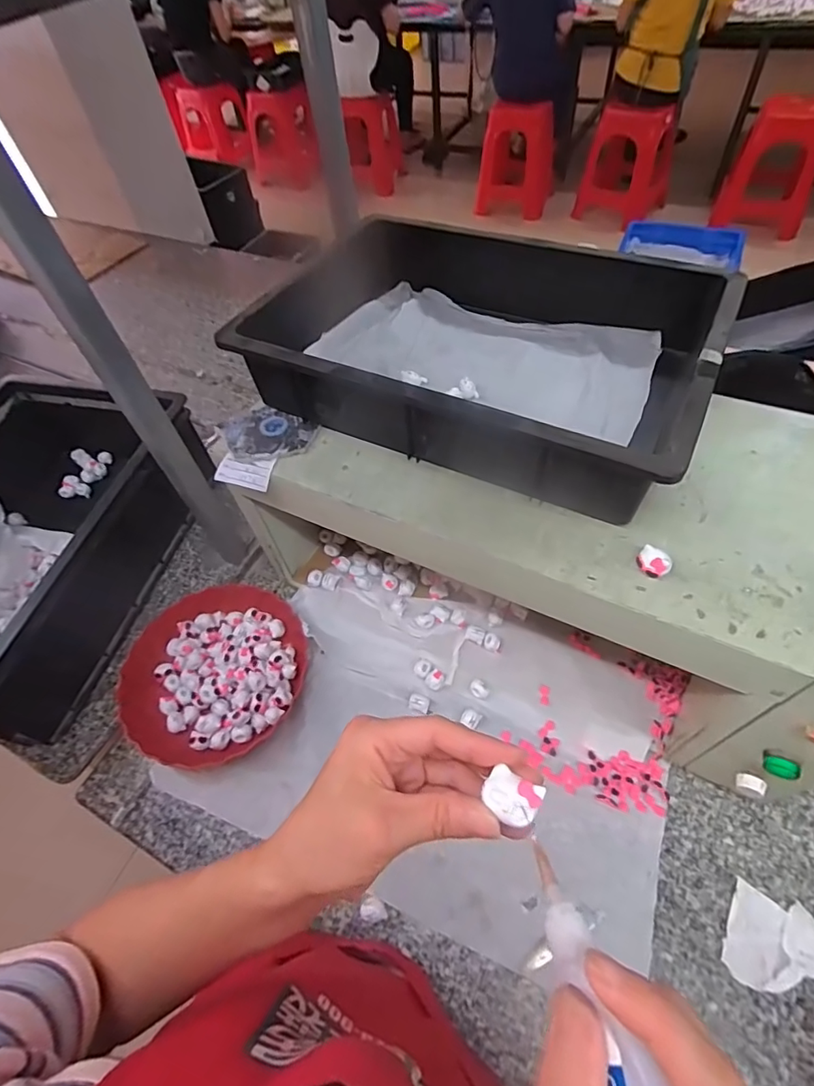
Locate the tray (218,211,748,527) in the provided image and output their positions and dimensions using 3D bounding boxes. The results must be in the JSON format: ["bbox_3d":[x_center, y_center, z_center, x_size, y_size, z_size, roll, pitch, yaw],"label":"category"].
[{"bbox_3d":[0.076,-0.208,0.545,0.435,0.101,0.305,22,59,19],"label":"tray"}]

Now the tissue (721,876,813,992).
[{"bbox_3d":[0.369,0.395,0.499,0.095,0.019,0.084,18,59,17],"label":"tissue"}]

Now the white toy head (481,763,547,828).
[{"bbox_3d":[0.049,0.116,0.233,0.024,0.005,0.020,20,59,18],"label":"white toy head"}]

